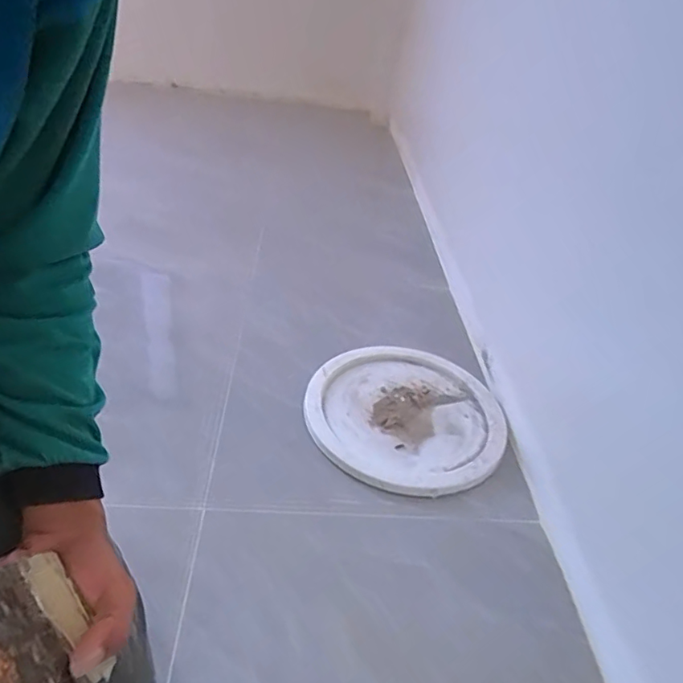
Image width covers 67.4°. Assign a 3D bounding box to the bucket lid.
[{"bbox_3d":[0.094,0.107,0.764,0.279,0.018,0.290,4,35,-3],"label":"bucket lid"}]

